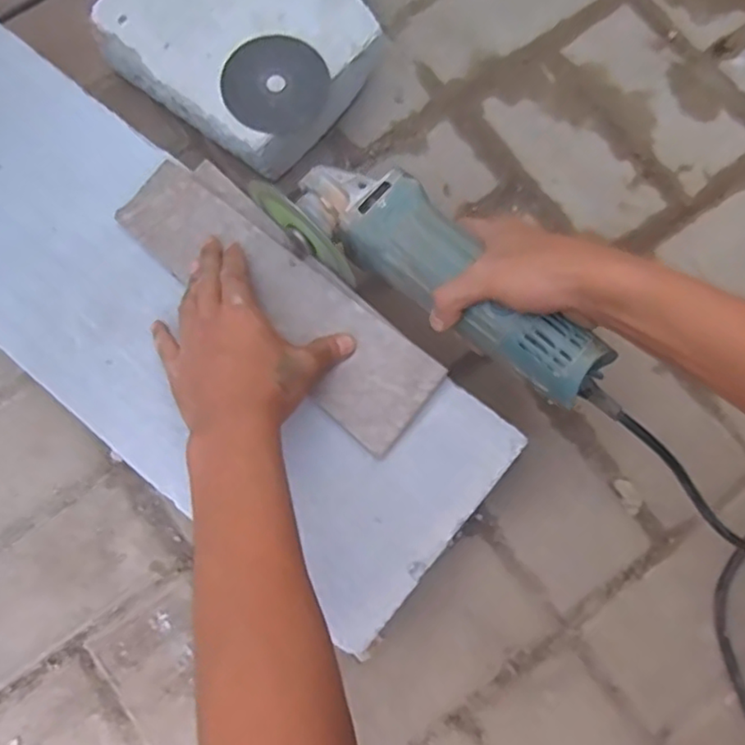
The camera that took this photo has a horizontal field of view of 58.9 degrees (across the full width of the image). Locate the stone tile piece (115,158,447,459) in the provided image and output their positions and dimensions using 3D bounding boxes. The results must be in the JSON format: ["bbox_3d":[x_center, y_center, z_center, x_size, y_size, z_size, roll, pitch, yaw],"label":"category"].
[{"bbox_3d":[-0.072,-0.058,0.491,0.269,0.009,0.076,40,81,8],"label":"stone tile piece"}]

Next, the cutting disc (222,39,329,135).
[{"bbox_3d":[-0.083,-0.243,0.558,0.085,0.007,0.089,1,76,-5],"label":"cutting disc"}]

